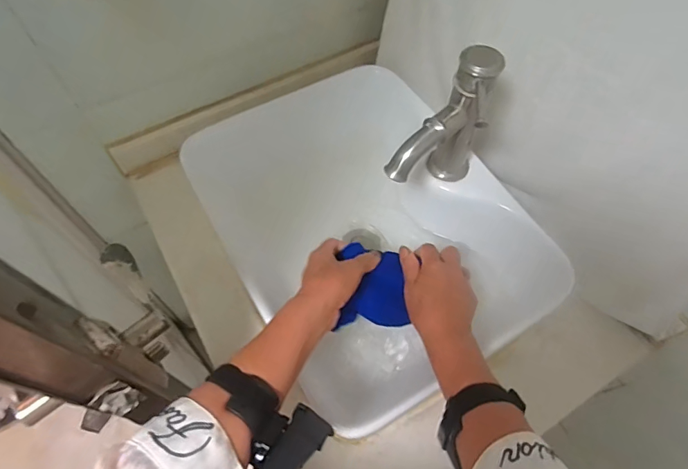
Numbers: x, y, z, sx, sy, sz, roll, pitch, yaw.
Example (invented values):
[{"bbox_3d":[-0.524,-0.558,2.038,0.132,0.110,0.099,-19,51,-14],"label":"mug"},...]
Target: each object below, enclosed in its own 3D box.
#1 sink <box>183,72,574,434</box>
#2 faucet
[{"bbox_3d":[0.036,-0.007,0.610,0.370,0.137,0.446,-27,65,-17],"label":"sink"},{"bbox_3d":[0.117,-0.107,0.522,0.056,0.192,0.151,40,66,19],"label":"faucet"}]

